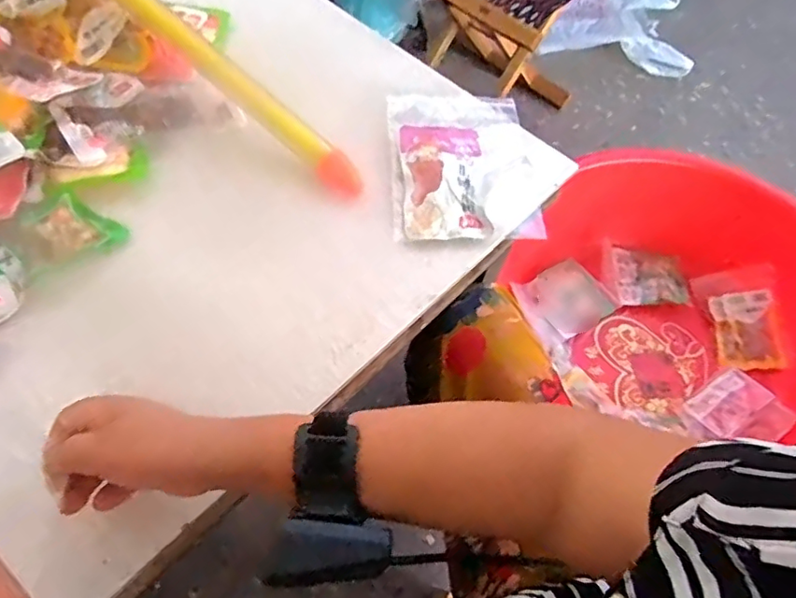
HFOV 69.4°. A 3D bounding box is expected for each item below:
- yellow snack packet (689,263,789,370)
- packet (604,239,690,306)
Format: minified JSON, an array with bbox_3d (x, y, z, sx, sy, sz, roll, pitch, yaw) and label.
[{"bbox_3d":[0.610,0.037,1.030,0.120,0.039,0.176,-9,76,23],"label":"yellow snack packet"},{"bbox_3d":[0.467,-0.045,1.073,0.135,0.031,0.124,2,60,-3],"label":"packet"}]

